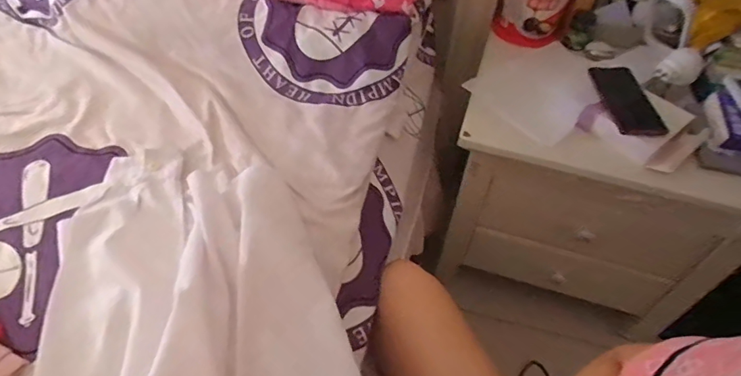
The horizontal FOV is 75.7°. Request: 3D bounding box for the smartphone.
[{"bbox_3d":[0.429,-0.146,0.795,0.083,0.014,0.162,-8,59,-5],"label":"smartphone"}]

